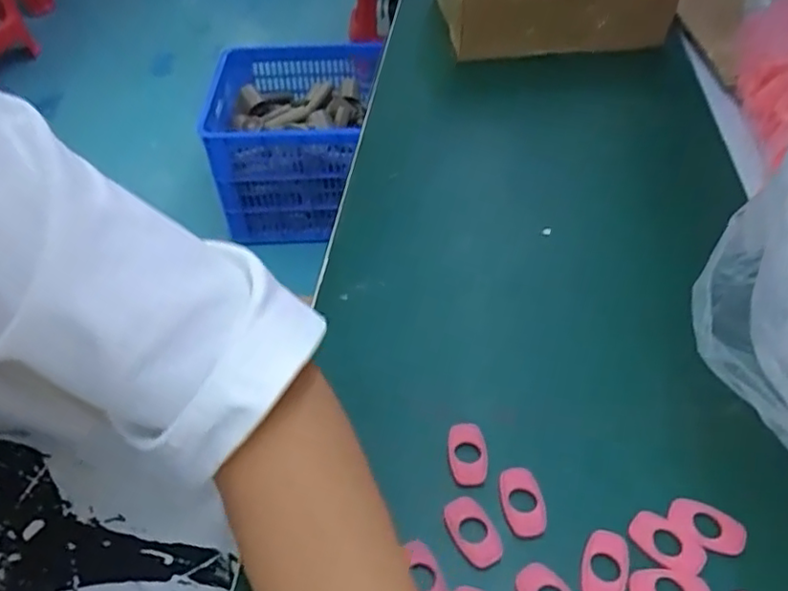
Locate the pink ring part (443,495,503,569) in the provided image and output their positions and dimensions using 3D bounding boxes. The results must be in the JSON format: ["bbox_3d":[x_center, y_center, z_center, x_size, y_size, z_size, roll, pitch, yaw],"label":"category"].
[{"bbox_3d":[0.037,0.109,0.294,0.019,0.004,0.032,-26,51,-21],"label":"pink ring part"}]

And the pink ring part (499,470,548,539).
[{"bbox_3d":[0.062,0.098,0.302,0.021,0.005,0.031,-5,46,-3],"label":"pink ring part"}]

